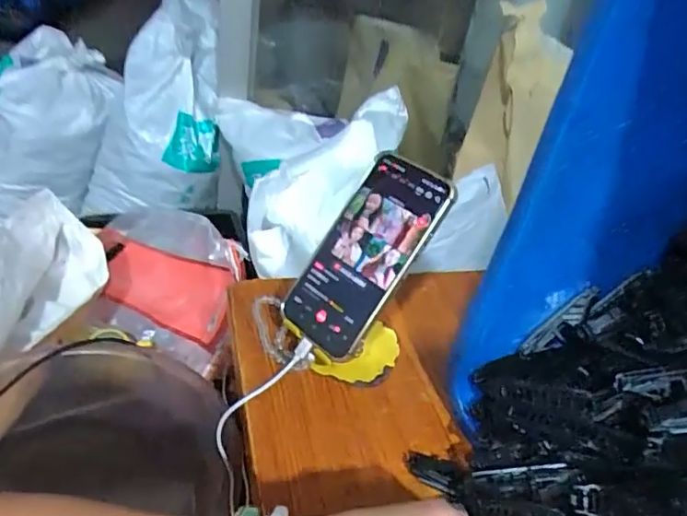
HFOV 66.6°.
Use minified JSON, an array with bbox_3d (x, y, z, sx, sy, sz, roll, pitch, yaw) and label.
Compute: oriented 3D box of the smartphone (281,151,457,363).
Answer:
[{"bbox_3d":[0.018,-0.004,0.432,0.081,0.014,0.169,35,92,34],"label":"smartphone"}]

